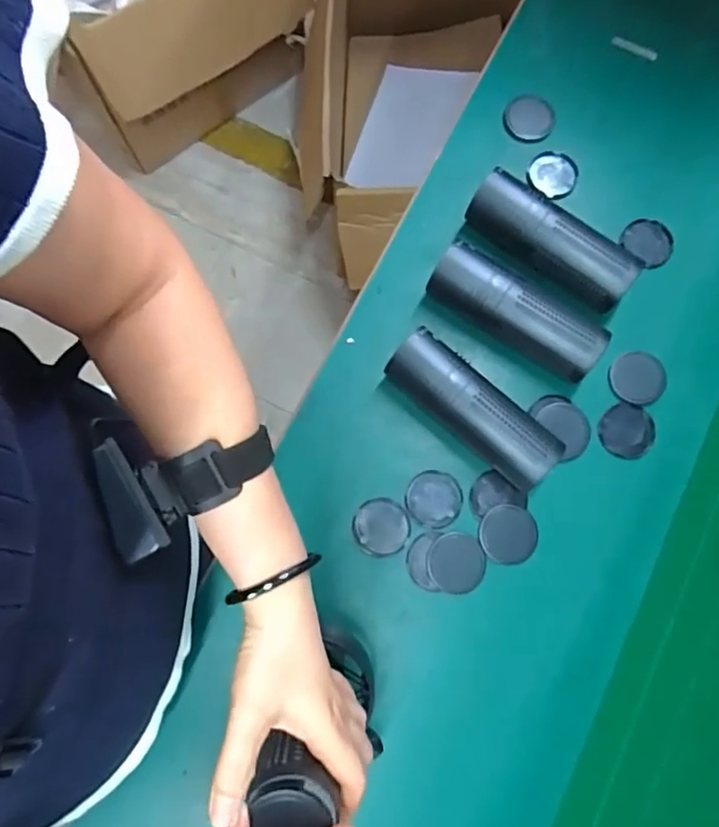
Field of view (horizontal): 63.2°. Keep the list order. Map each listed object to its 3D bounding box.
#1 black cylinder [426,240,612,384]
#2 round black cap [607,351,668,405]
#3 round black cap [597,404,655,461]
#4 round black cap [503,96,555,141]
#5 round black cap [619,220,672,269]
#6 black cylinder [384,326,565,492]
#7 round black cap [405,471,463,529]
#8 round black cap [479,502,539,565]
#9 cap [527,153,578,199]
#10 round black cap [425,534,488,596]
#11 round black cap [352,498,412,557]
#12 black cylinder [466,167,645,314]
[{"bbox_3d":[0.144,-0.094,0.532,0.161,0.056,0.050,32,79,6],"label":"black cylinder"},{"bbox_3d":[0.258,-0.033,0.542,0.049,0.009,0.046,0,77,-1],"label":"round black cap"},{"bbox_3d":[0.245,0.017,0.538,0.047,0.008,0.048,0,77,-1],"label":"round black cap"},{"bbox_3d":[0.177,-0.307,0.605,0.049,0.004,0.048,0,77,-1],"label":"round black cap"},{"bbox_3d":[0.287,-0.170,0.579,0.044,0.006,0.049,-41,81,-9],"label":"round black cap"},{"bbox_3d":[0.099,-0.003,0.517,0.163,0.057,0.052,40,80,8],"label":"black cylinder"},{"bbox_3d":[0.068,0.077,0.523,0.050,0.004,0.048,0,77,-1],"label":"round black cap"},{"bbox_3d":[0.131,0.107,0.514,0.049,0.006,0.049,0,77,-1],"label":"round black cap"},{"bbox_3d":[0.196,-0.243,0.591,0.047,0.004,0.050,0,77,-1],"label":"cap"},{"bbox_3d":[0.085,0.130,0.510,0.049,0.004,0.051,0,77,-1],"label":"round black cap"},{"bbox_3d":[0.020,0.101,0.515,0.049,0.004,0.049,0,77,-1],"label":"round black cap"},{"bbox_3d":[0.175,-0.156,0.547,0.164,0.051,0.052,36,79,7],"label":"black cylinder"}]

